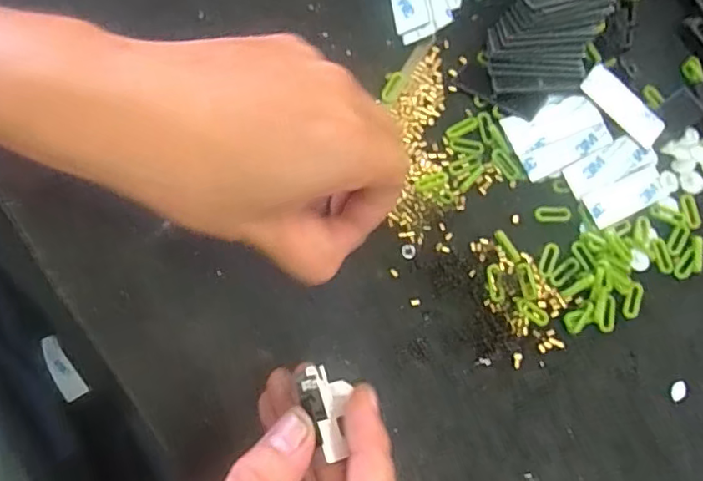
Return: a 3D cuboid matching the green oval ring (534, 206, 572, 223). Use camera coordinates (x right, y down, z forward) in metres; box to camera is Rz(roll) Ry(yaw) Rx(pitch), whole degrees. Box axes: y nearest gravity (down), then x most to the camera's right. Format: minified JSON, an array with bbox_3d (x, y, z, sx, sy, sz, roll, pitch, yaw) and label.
[{"bbox_3d":[0.109,-0.014,0.294,0.020,0.004,0.009,-1,79,-1],"label":"green oval ring"}]

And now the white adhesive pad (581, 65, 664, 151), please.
[{"bbox_3d":[0.148,-0.073,0.296,0.050,0.004,0.021,40,81,-4],"label":"white adhesive pad"}]

